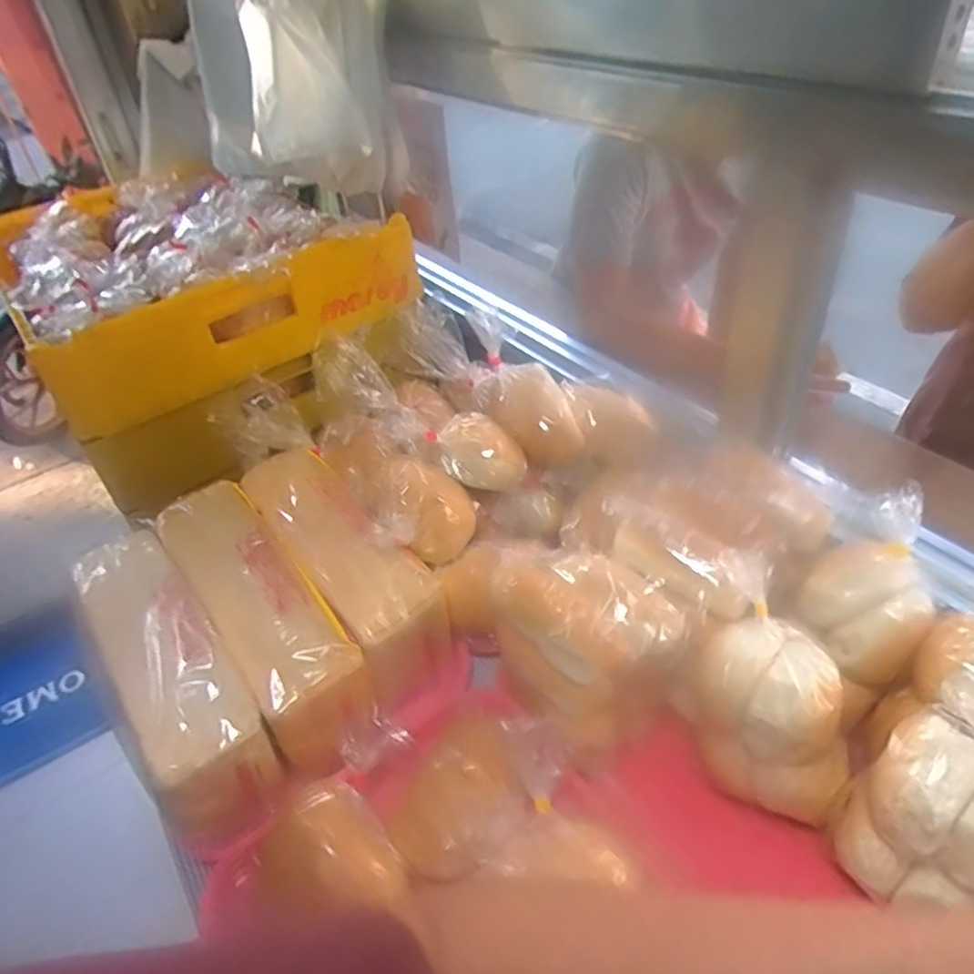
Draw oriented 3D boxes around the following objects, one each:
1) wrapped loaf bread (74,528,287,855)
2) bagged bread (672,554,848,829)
[{"bbox_3d":[-0.298,0.178,0.667,0.095,0.111,0.310,-28,45,-23],"label":"wrapped loaf bread"},{"bbox_3d":[0.227,0.171,0.547,0.135,0.152,0.087,25,50,32],"label":"bagged bread"}]

